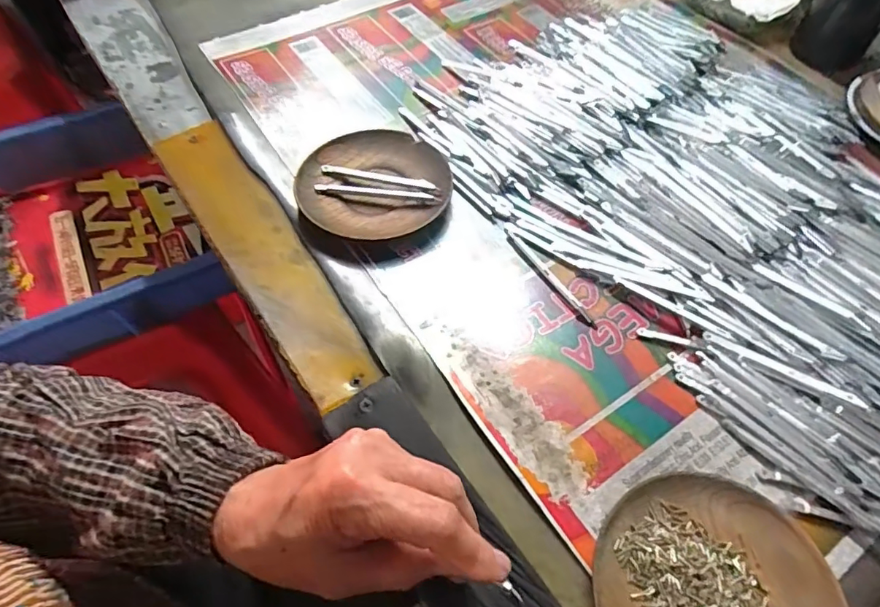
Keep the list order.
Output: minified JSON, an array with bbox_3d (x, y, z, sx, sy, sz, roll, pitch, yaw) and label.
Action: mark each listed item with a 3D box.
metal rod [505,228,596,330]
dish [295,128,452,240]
[{"bbox_3d":[0.076,-0.019,0.370,0.008,0.004,0.096,-30,62,-14],"label":"metal rod"},{"bbox_3d":[-0.048,-0.092,0.407,0.110,0.020,0.114,0,57,0],"label":"dish"}]

